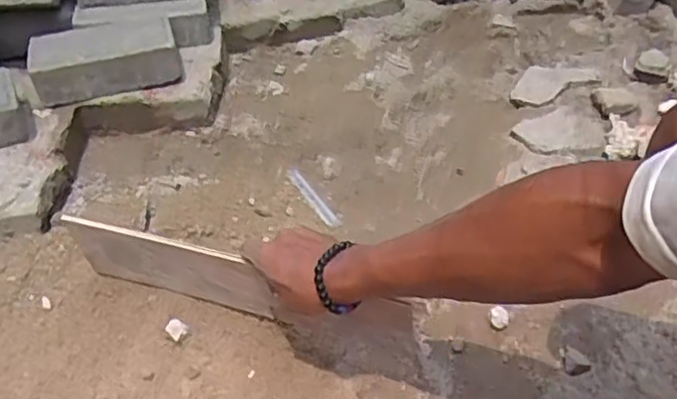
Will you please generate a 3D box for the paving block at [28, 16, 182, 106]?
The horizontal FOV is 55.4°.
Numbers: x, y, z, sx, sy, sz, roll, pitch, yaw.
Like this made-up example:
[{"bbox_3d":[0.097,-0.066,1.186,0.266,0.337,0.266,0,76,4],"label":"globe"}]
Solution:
[{"bbox_3d":[-0.347,-0.214,0.963,0.206,0.067,0.109,-14,45,-7],"label":"paving block"}]

